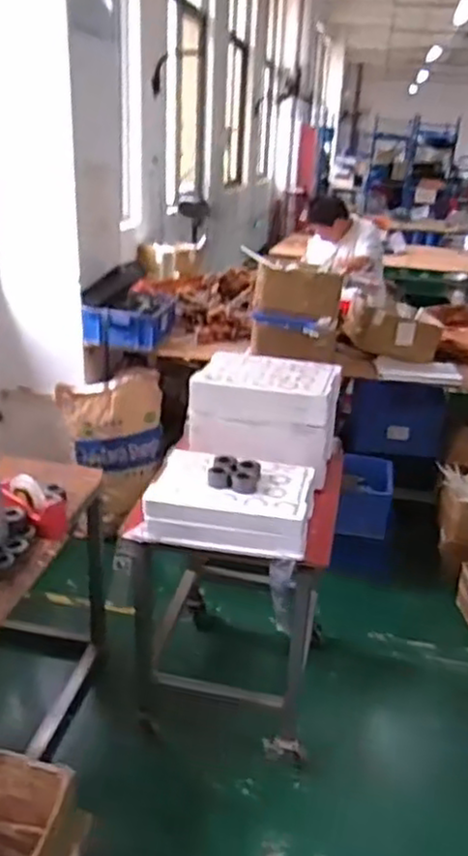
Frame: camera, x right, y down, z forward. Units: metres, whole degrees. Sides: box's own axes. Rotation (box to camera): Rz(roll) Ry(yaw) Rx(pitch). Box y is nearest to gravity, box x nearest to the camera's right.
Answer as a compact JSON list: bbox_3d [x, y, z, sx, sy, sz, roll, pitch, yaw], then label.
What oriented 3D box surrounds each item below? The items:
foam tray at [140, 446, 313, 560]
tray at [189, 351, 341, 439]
[{"bbox_3d":[-0.007,0.186,1.715,0.392,0.138,0.241,8,23,10],"label":"foam tray"},{"bbox_3d":[0.094,-0.108,1.954,0.400,0.118,0.259,6,23,7],"label":"tray"}]

